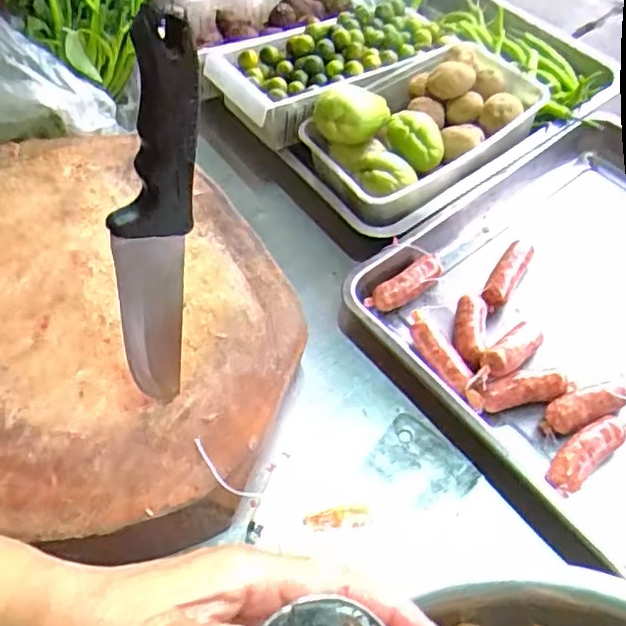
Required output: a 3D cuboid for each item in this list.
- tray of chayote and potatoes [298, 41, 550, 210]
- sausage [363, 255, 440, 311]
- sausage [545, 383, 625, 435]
[{"bbox_3d":[0.125,-0.221,0.717,0.265,0.077,0.162,-30,59,-15],"label":"tray of chayote and potatoes"},{"bbox_3d":[0.094,-0.028,0.658,0.088,0.022,0.025,-34,59,-19],"label":"sausage"},{"bbox_3d":[0.240,0.082,0.561,0.073,0.022,0.026,-17,55,-8],"label":"sausage"}]

